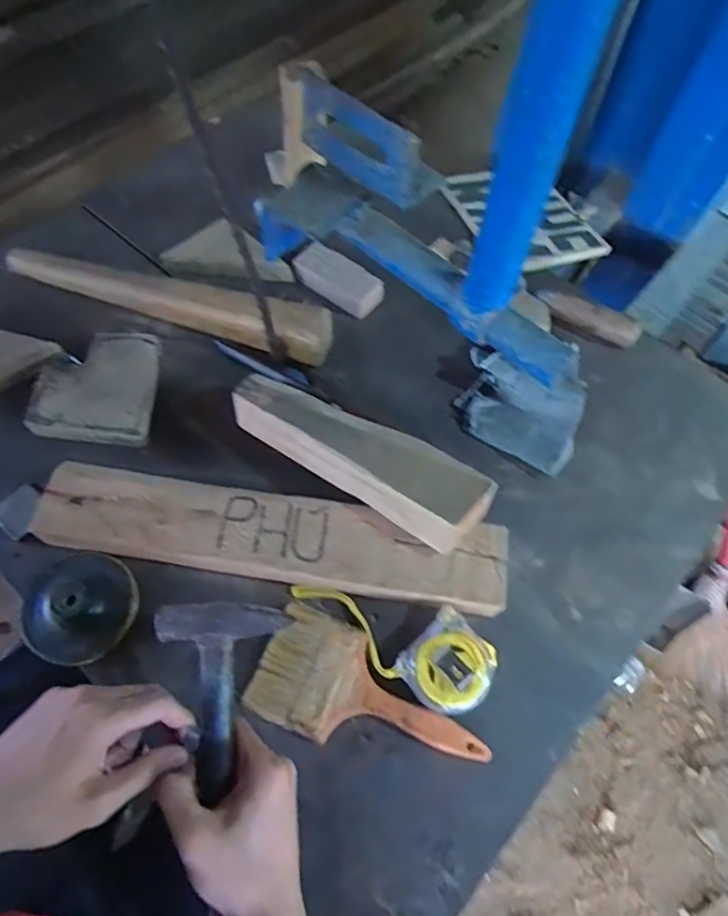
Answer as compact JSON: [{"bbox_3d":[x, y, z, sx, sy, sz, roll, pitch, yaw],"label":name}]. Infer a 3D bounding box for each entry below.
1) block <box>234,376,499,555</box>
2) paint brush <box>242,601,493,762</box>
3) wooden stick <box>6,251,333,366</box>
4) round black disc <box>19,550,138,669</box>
[{"bbox_3d":[-0.009,-0.010,0.530,0.245,0.048,0.074,32,65,13],"label":"block"},{"bbox_3d":[0.006,0.196,0.477,0.185,0.024,0.088,23,63,9],"label":"paint brush"},{"bbox_3d":[-0.212,-0.178,0.643,0.367,0.041,0.051,18,64,10],"label":"wooden stick"},{"bbox_3d":[-0.244,0.120,0.495,0.097,0.031,0.091,1,62,-2],"label":"round black disc"}]

